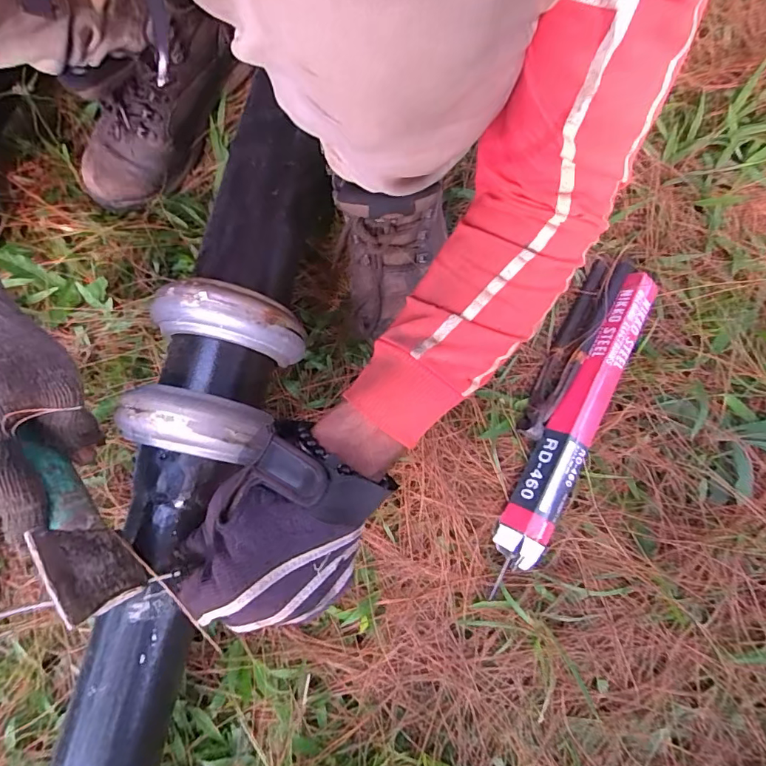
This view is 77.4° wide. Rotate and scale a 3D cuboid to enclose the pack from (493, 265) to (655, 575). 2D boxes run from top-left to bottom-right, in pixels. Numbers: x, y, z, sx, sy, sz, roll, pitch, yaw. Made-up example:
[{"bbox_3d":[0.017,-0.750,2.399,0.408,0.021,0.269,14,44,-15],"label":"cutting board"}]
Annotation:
[{"bbox_3d":[0.200,0.029,0.483,0.051,0.021,0.321,27,79,8],"label":"pack"}]

